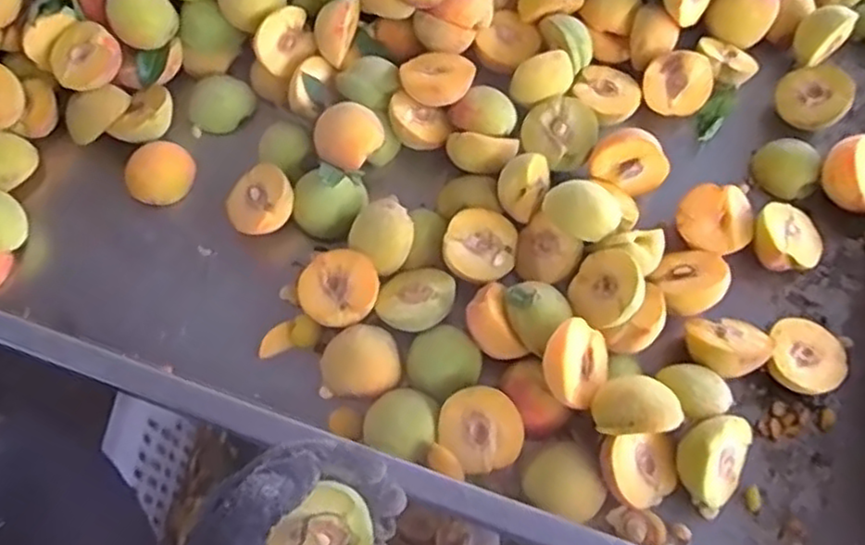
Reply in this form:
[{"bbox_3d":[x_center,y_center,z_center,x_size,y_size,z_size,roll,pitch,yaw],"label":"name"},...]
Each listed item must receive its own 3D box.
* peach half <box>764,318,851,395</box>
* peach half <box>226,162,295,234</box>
[{"bbox_3d":[0.287,0.069,0.557,0.064,0.033,0.059,0,64,0],"label":"peach half"},{"bbox_3d":[-0.145,-0.061,0.608,0.058,0.022,0.058,-7,73,21],"label":"peach half"}]

